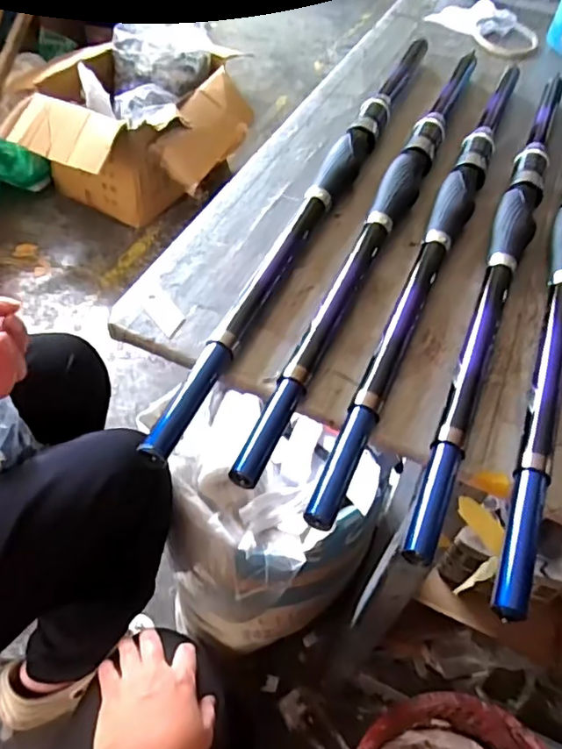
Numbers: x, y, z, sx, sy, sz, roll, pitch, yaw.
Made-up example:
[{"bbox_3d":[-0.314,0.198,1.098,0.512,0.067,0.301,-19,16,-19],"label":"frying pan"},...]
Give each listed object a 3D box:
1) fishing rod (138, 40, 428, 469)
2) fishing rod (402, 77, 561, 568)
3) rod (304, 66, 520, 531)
[{"bbox_3d":[0.036,-0.148,0.474,0.026,0.027,0.547,20,53,11],"label":"fishing rod"},{"bbox_3d":[0.178,-0.105,0.457,0.030,0.022,0.558,22,53,12],"label":"fishing rod"},{"bbox_3d":[0.131,-0.118,0.463,0.024,0.024,0.556,22,53,12],"label":"rod"}]

